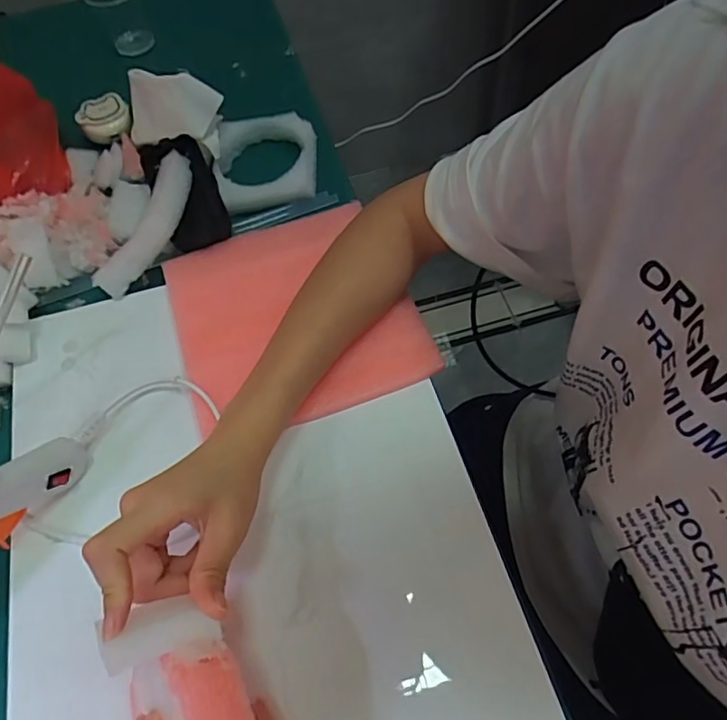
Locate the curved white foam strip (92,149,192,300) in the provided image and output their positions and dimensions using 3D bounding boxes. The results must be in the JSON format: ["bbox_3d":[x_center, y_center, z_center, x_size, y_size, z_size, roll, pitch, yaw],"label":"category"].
[{"bbox_3d":[-0.168,-0.115,0.450,0.047,0.032,0.134,19,64,13],"label":"curved white foam strip"}]

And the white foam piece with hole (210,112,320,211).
[{"bbox_3d":[-0.088,-0.183,0.502,0.093,0.028,0.100,-12,61,-3],"label":"white foam piece with hole"}]

